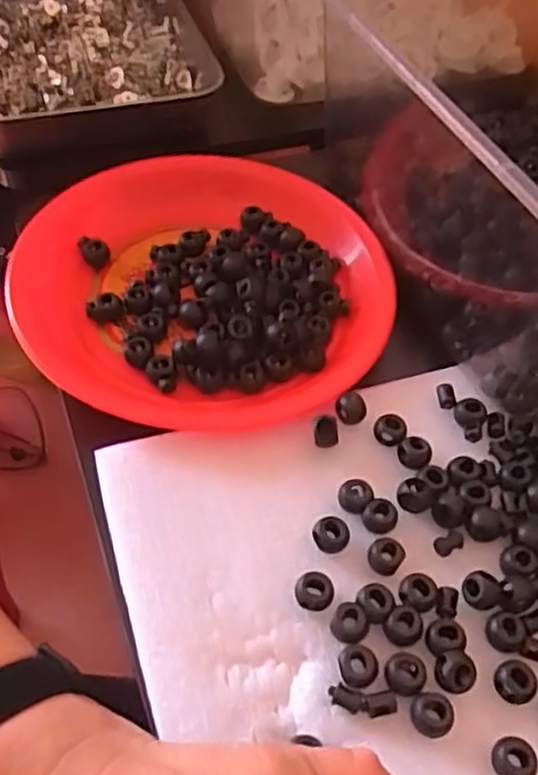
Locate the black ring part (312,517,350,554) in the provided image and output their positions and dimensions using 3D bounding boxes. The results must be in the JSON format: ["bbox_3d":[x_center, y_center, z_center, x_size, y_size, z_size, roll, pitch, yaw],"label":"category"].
[{"bbox_3d":[0.031,0.072,0.355,0.017,0.011,0.014,7,53,0],"label":"black ring part"}]

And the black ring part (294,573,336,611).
[{"bbox_3d":[0.021,0.096,0.338,0.017,0.013,0.015,6,53,-1],"label":"black ring part"}]

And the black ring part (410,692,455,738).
[{"bbox_3d":[0.069,0.139,0.308,0.017,0.008,0.017,2,53,-3],"label":"black ring part"}]

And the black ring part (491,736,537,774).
[{"bbox_3d":[0.101,0.154,0.300,0.017,0.008,0.016,2,53,-3],"label":"black ring part"}]

